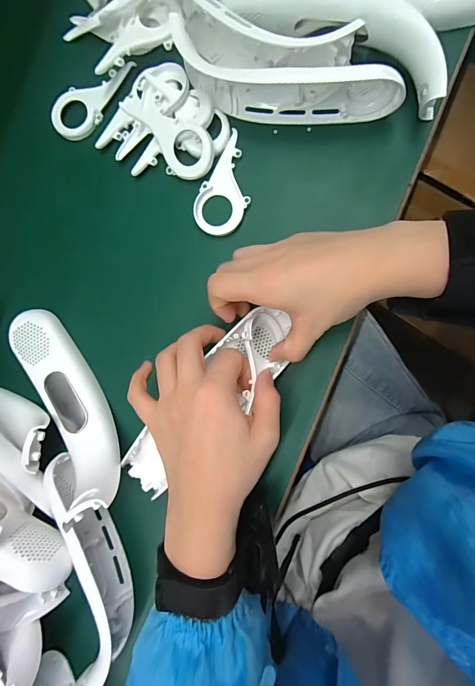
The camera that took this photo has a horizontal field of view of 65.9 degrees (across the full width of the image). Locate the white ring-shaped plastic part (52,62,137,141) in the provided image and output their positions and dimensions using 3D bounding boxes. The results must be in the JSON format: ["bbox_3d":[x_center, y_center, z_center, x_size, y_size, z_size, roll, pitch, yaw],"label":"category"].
[{"bbox_3d":[-0.141,-0.236,0.349,0.044,0.007,0.090,37,95,6],"label":"white ring-shaped plastic part"}]

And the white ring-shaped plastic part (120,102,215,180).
[{"bbox_3d":[-0.065,-0.180,0.330,0.094,0.009,0.043,25,117,9],"label":"white ring-shaped plastic part"}]

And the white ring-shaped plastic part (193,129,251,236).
[{"bbox_3d":[-0.006,-0.140,0.327,0.045,0.006,0.089,27,93,7],"label":"white ring-shaped plastic part"}]

